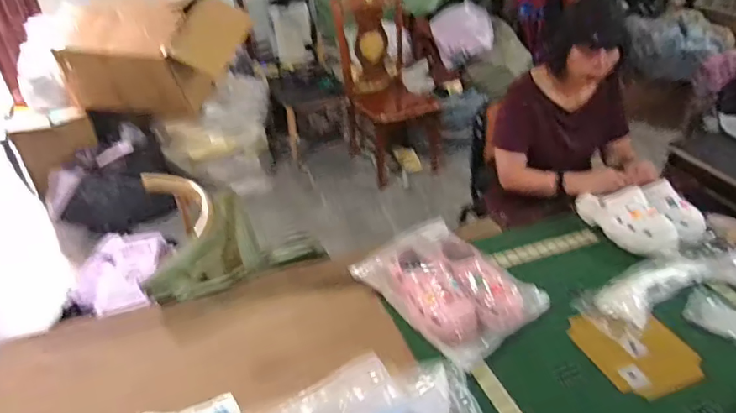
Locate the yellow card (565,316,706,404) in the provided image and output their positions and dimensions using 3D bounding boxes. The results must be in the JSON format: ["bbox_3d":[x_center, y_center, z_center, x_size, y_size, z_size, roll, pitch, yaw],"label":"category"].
[{"bbox_3d":[0.586,0.310,1.079,0.254,0.011,0.206,-9,45,-22],"label":"yellow card"}]

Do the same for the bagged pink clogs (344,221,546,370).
[{"bbox_3d":[0.192,0.171,1.157,0.312,0.111,0.379,-28,42,-33],"label":"bagged pink clogs"}]

